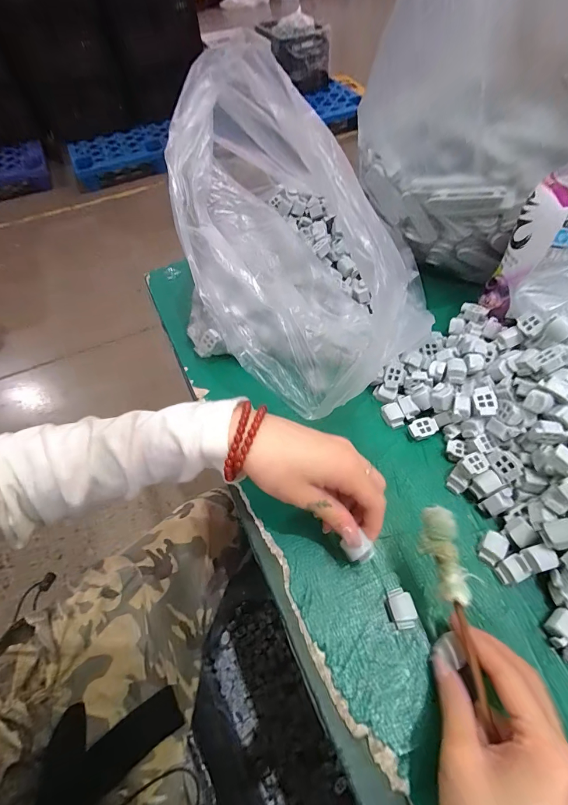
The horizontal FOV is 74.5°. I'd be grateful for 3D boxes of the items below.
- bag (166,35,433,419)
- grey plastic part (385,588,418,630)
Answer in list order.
[{"bbox_3d":[-0.015,-0.167,0.363,0.198,0.182,0.328,-12,56,-5],"label":"bag"},{"bbox_3d":[0.087,0.155,0.280,0.019,0.012,0.026,-15,56,-7],"label":"grey plastic part"}]

